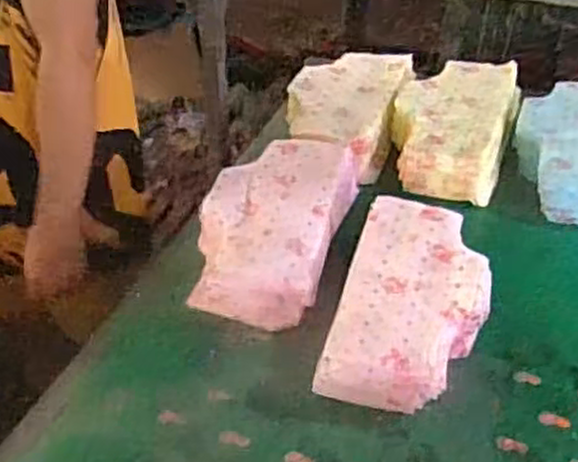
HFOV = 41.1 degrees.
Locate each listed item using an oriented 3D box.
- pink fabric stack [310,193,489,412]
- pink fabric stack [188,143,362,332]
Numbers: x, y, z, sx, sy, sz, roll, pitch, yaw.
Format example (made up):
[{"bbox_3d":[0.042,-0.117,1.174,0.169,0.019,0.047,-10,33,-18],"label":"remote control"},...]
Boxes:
[{"bbox_3d":[0.153,0.084,0.958,0.179,0.072,0.321,12,41,12],"label":"pink fabric stack"},{"bbox_3d":[-0.025,-0.017,1.078,0.190,0.076,0.349,11,41,11],"label":"pink fabric stack"}]

